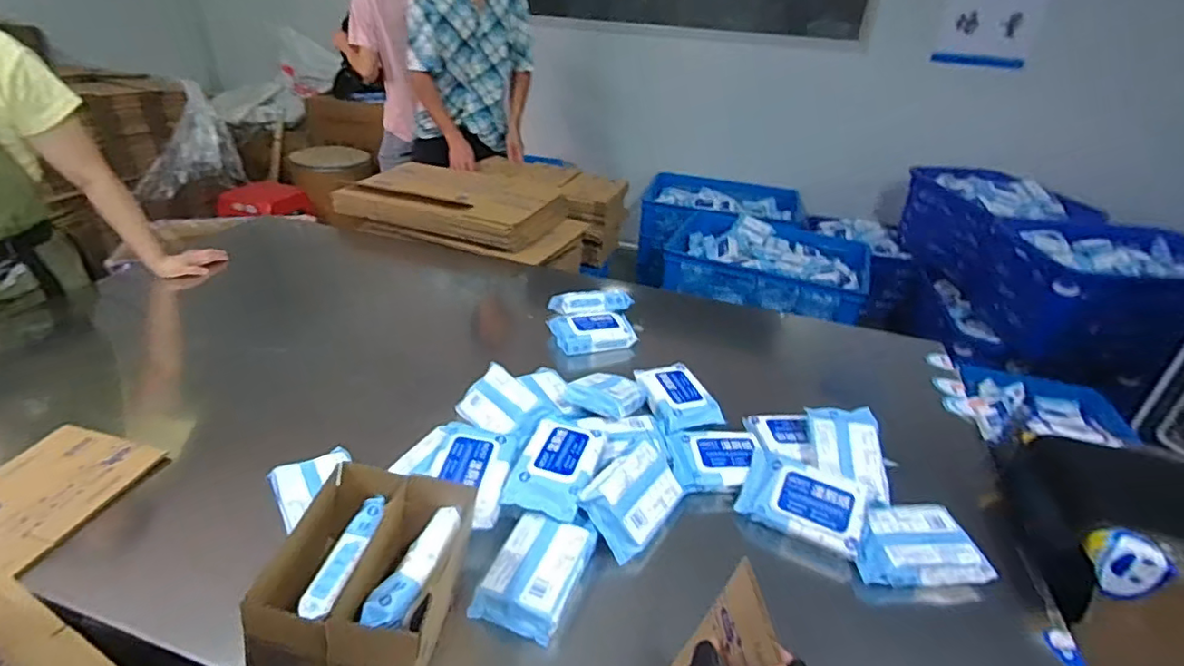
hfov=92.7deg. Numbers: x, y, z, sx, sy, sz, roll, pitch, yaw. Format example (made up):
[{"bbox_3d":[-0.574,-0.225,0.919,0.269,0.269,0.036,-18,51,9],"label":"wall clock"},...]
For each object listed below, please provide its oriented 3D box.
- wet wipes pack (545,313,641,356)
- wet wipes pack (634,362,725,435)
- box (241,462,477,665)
[{"bbox_3d":[0.003,-0.005,1.233,0.179,0.040,0.107,-7,33,-19],"label":"wet wipes pack"},{"bbox_3d":[0.151,0.109,0.998,0.105,0.033,0.159,-7,33,-18],"label":"wet wipes pack"},{"bbox_3d":[-0.234,0.267,0.616,0.170,0.135,0.200,7,31,4],"label":"box"}]

